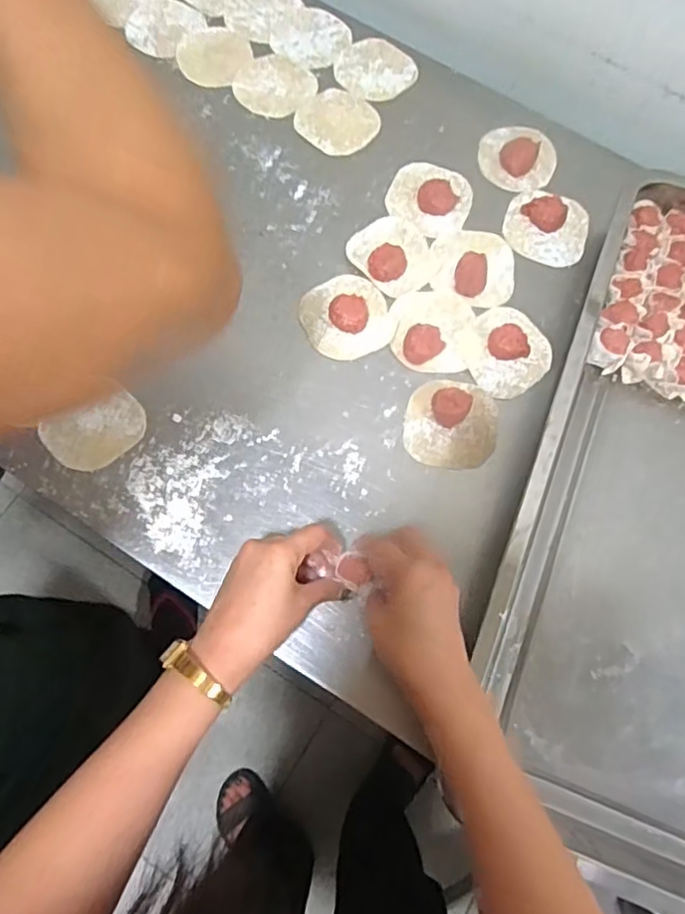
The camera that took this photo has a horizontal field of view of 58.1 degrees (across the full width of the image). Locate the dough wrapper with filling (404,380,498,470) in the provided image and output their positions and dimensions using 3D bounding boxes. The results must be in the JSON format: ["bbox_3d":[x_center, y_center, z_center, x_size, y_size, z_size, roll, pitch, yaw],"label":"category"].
[{"bbox_3d":[0.098,-0.032,0.541,0.080,0.019,0.080,6,74,0],"label":"dough wrapper with filling"}]

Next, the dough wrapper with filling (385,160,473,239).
[{"bbox_3d":[0.088,-0.261,0.612,0.080,0.016,0.083,1,74,-2],"label":"dough wrapper with filling"}]

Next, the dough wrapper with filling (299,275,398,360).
[{"bbox_3d":[0.004,-0.133,0.567,0.079,0.019,0.081,1,74,-2],"label":"dough wrapper with filling"}]

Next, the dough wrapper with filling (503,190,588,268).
[{"bbox_3d":[0.203,-0.231,0.607,0.081,0.017,0.076,18,74,3],"label":"dough wrapper with filling"}]

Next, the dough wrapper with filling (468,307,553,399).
[{"bbox_3d":[0.155,-0.098,0.567,0.075,0.017,0.086,20,74,3],"label":"dough wrapper with filling"}]

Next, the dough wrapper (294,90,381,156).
[{"bbox_3d":[-0.004,-0.351,0.644,0.078,0.004,0.078,1,74,-2],"label":"dough wrapper"}]

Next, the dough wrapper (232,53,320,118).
[{"bbox_3d":[-0.073,-0.394,0.655,0.076,0.004,0.079,1,74,-2],"label":"dough wrapper"}]

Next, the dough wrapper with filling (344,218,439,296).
[{"bbox_3d":[0.051,-0.197,0.590,0.074,0.017,0.081,1,74,-2],"label":"dough wrapper with filling"}]

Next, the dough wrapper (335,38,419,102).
[{"bbox_3d":[0.036,-0.418,0.668,0.078,0.005,0.080,1,74,-2],"label":"dough wrapper"}]

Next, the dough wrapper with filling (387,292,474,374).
[{"bbox_3d":[0.084,-0.121,0.568,0.075,0.020,0.082,1,74,-2],"label":"dough wrapper with filling"}]

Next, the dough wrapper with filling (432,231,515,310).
[{"bbox_3d":[0.127,-0.187,0.589,0.076,0.021,0.083,6,74,-1],"label":"dough wrapper with filling"}]

